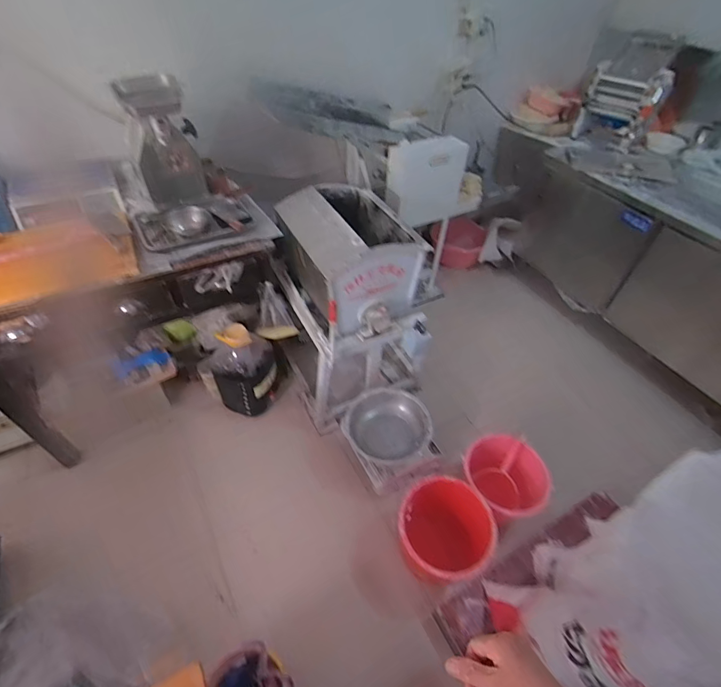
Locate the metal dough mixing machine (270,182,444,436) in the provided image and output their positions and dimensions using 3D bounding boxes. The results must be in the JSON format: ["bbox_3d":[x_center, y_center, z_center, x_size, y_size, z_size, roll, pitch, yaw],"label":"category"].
[{"bbox_3d":[-0.037,-0.192,1.820,0.575,0.913,0.684,-16,50,-18],"label":"metal dough mixing machine"}]

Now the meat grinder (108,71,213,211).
[{"bbox_3d":[-0.709,-0.705,1.433,0.219,0.401,0.348,-17,51,-19],"label":"meat grinder"}]

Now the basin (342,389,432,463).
[{"bbox_3d":[0.112,0.331,1.669,0.355,0.102,0.334,2,47,-2],"label":"basin"}]

